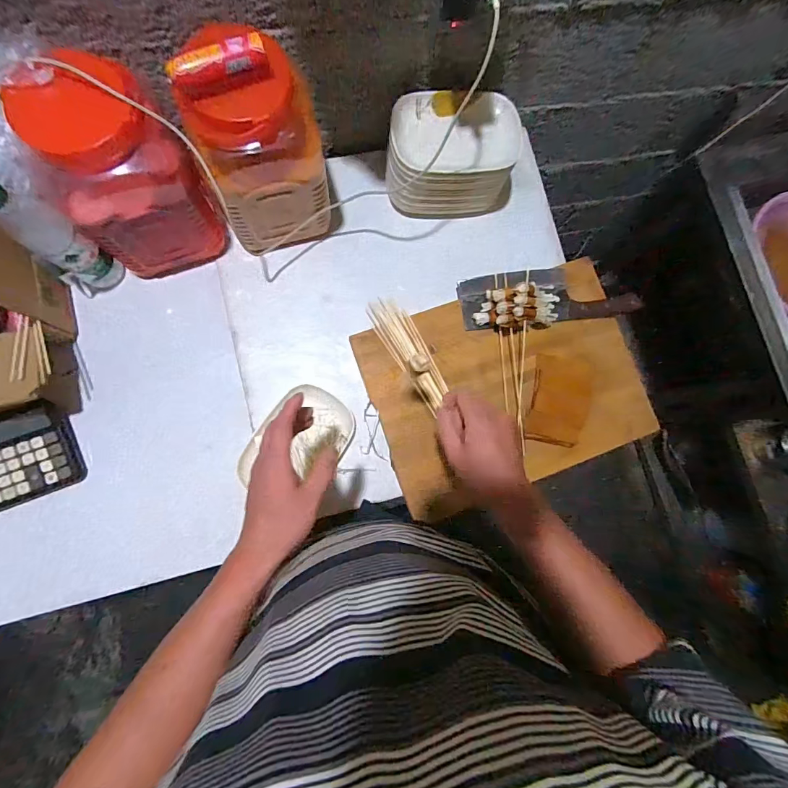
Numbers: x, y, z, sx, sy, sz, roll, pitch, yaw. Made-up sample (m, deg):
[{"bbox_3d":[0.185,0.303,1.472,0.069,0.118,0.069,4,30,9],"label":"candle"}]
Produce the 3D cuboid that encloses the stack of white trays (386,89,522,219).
[{"bbox_3d":[0.095,-0.381,0.665,0.215,0.130,0.135,-9,84,-7],"label":"stack of white trays"}]

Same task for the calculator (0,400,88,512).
[{"bbox_3d":[-0.545,0.092,0.588,0.142,0.025,0.128,-20,98,-10],"label":"calculator"}]

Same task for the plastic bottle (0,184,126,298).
[{"bbox_3d":[-0.451,-0.198,0.543,0.053,0.221,0.070,34,81,-1],"label":"plastic bottle"}]

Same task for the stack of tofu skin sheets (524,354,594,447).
[{"bbox_3d":[0.272,0.008,0.660,0.101,0.012,0.147,14,82,-4],"label":"stack of tofu skin sheets"}]

